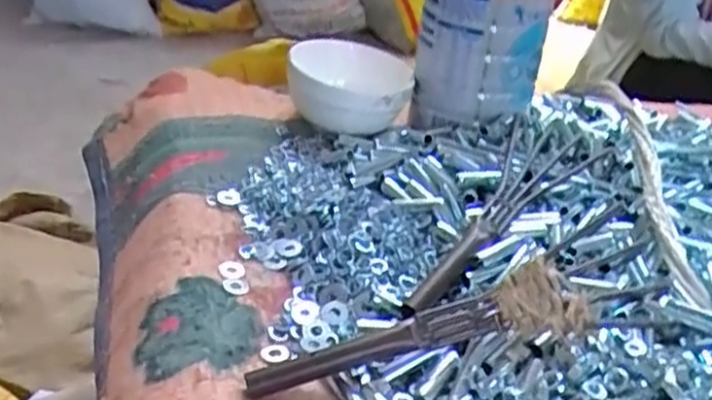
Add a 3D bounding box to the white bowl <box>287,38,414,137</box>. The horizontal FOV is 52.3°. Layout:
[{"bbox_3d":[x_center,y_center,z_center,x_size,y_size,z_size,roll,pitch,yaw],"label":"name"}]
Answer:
[{"bbox_3d":[-0.005,-0.126,0.747,0.127,0.067,0.124,6,30,-4],"label":"white bowl"}]

